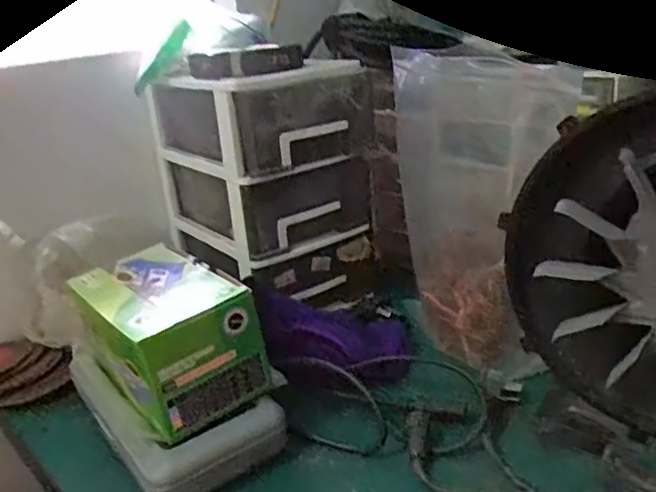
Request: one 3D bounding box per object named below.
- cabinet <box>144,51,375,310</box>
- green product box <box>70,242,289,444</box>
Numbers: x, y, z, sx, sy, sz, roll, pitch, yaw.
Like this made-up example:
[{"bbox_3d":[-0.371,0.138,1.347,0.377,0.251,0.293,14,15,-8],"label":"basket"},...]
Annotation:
[{"bbox_3d":[-0.077,-0.089,0.749,0.202,0.261,0.212,-14,24,-23],"label":"cabinet"},{"bbox_3d":[-0.138,0.072,0.551,0.109,0.096,0.161,-20,26,-33],"label":"green product box"}]

